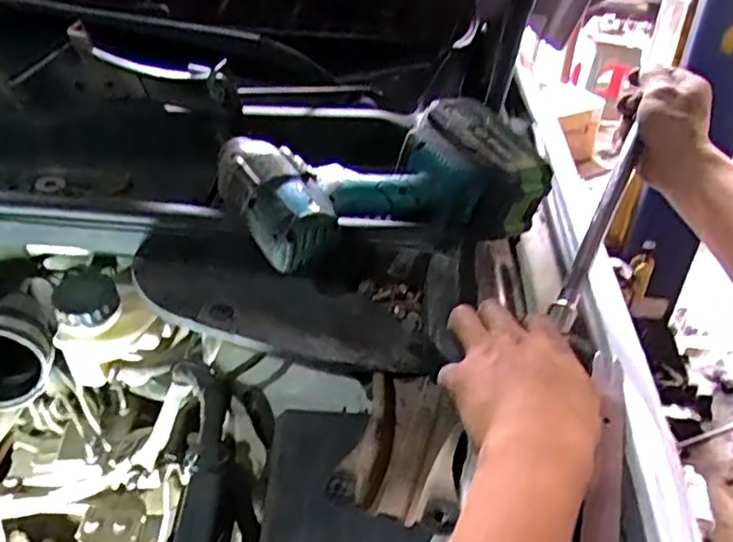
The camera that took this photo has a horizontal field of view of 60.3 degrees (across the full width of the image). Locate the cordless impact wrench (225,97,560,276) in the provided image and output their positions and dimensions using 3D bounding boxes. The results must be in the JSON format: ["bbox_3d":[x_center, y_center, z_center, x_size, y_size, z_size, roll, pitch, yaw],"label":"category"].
[{"bbox_3d":[0.020,-0.070,0.523,0.264,0.081,0.114,-18,40,-25],"label":"cordless impact wrench"}]

